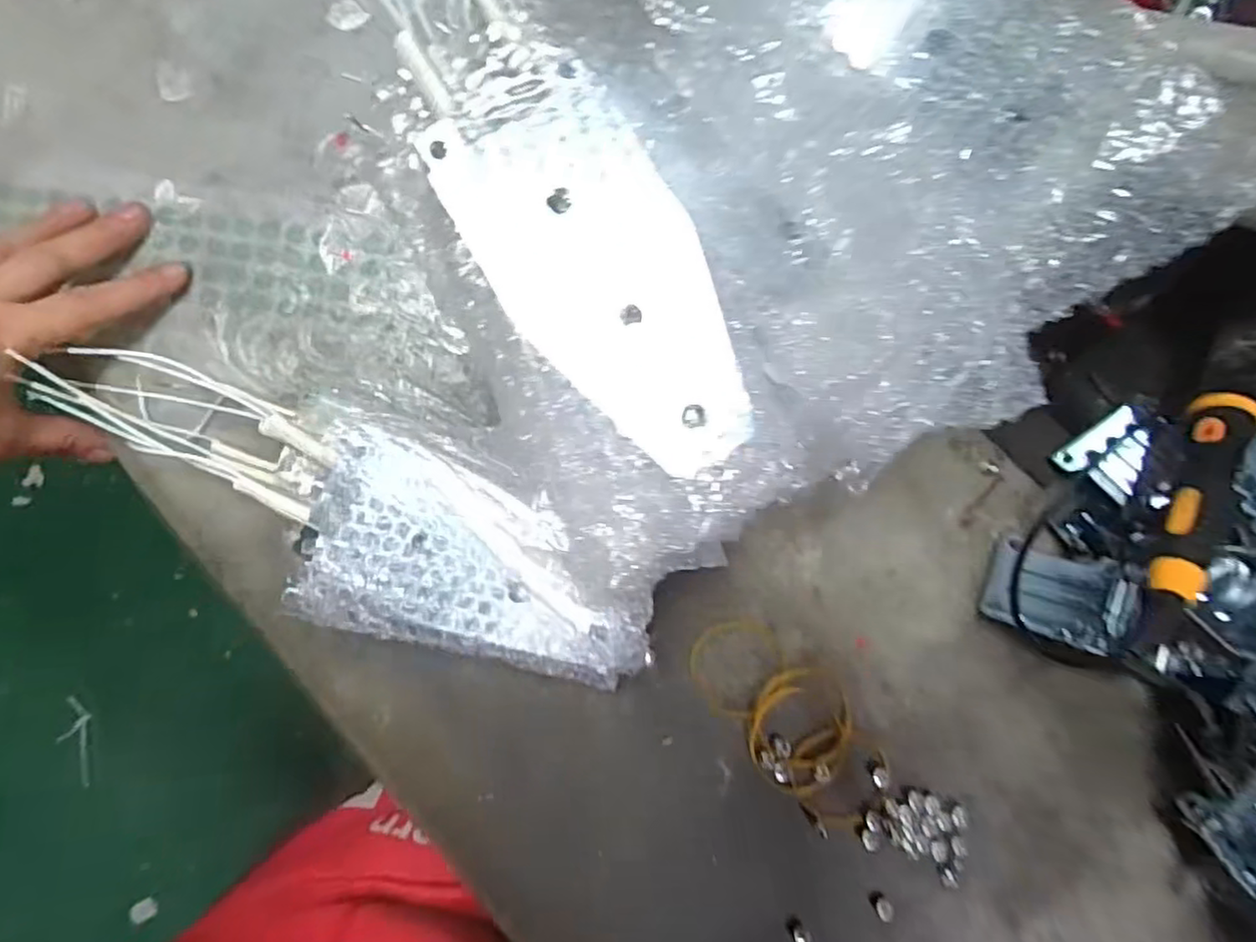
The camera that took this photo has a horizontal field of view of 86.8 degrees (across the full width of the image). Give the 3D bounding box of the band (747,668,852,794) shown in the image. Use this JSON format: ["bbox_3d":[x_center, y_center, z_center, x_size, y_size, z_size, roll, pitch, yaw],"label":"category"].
[{"bbox_3d":[0.095,0.143,0.364,0.058,0.004,0.065,-8,91,-3],"label":"band"}]

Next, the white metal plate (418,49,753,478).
[{"bbox_3d":[-0.009,-0.059,0.199,0.058,0.010,0.129,-28,92,-3],"label":"white metal plate"}]

